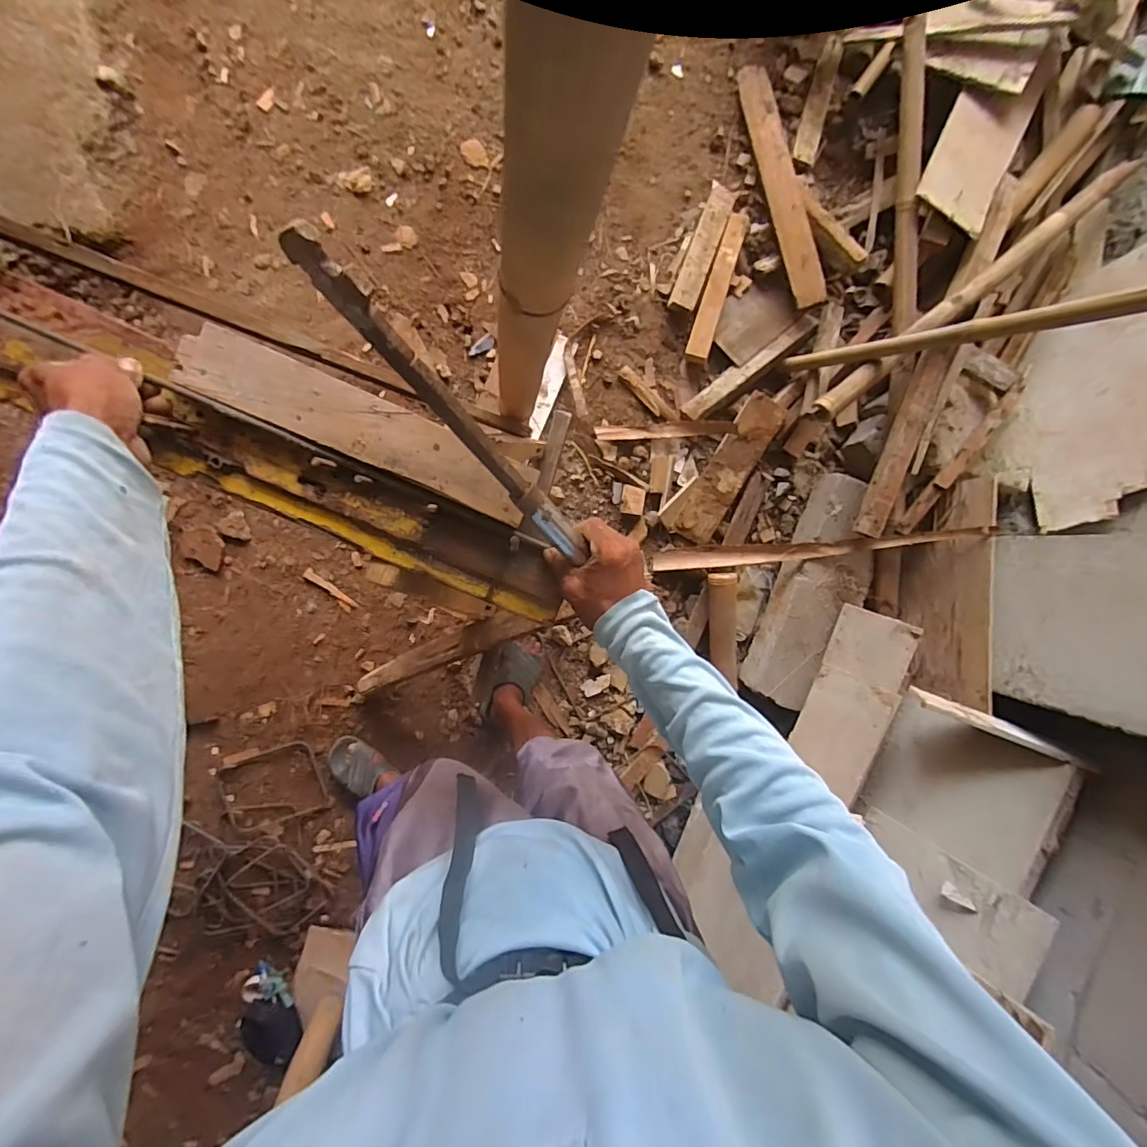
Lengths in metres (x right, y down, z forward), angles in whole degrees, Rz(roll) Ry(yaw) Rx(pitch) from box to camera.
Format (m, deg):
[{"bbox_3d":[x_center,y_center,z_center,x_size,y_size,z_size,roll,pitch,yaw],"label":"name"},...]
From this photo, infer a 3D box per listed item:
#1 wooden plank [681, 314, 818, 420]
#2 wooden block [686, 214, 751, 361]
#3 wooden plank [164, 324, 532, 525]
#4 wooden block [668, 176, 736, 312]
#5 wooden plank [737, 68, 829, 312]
[{"bbox_3d":[0.446,-0.515,1.276,0.399,0.044,0.056,-38,96,-2],"label":"wooden plank"},{"bbox_3d":[0.358,-0.708,1.258,0.056,0.033,0.366,17,92,-6],"label":"wooden block"},{"bbox_3d":[-0.196,-0.138,0.476,0.328,0.015,0.060,23,91,-6],"label":"wooden plank"},{"bbox_3d":[0.323,-0.809,1.267,0.067,0.020,0.322,20,90,14],"label":"wooden block"},{"bbox_3d":[0.504,-0.943,1.241,0.076,0.023,0.605,-14,88,12],"label":"wooden plank"}]

